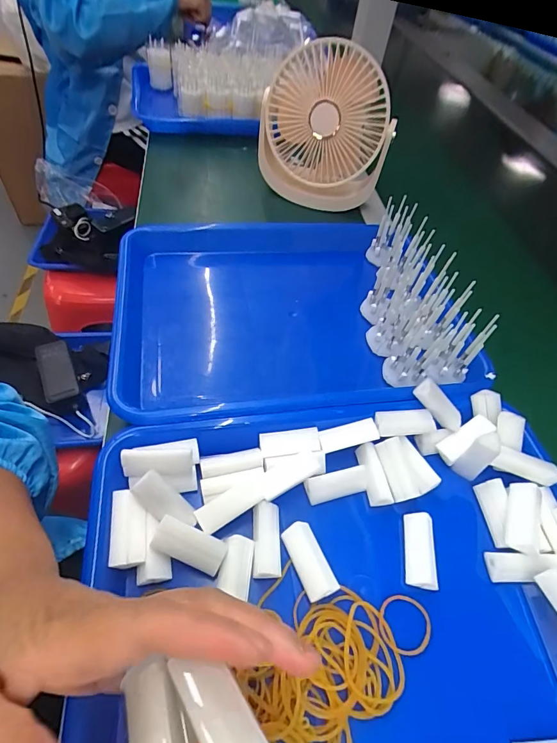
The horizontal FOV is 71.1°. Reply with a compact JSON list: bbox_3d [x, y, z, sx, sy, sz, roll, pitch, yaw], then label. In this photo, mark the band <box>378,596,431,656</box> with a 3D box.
[{"bbox_3d":[0.079,0.158,0.243,0.033,0.004,0.031,6,52,-3],"label":"band"}]

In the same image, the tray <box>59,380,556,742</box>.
[{"bbox_3d":[0.054,0.142,0.243,0.318,0.067,0.251,-4,53,-11],"label":"tray"}]

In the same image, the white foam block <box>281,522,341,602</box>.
[{"bbox_3d":[0.019,0.123,0.253,0.020,0.013,0.046,-16,57,-19],"label":"white foam block"}]

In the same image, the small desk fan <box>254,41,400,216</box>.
[{"bbox_3d":[0.057,-0.304,0.496,0.158,0.163,0.071,5,52,-4],"label":"small desk fan"}]

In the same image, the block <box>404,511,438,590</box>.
[{"bbox_3d":[0.095,0.120,0.263,0.020,0.012,0.045,9,52,-1],"label":"block"}]

